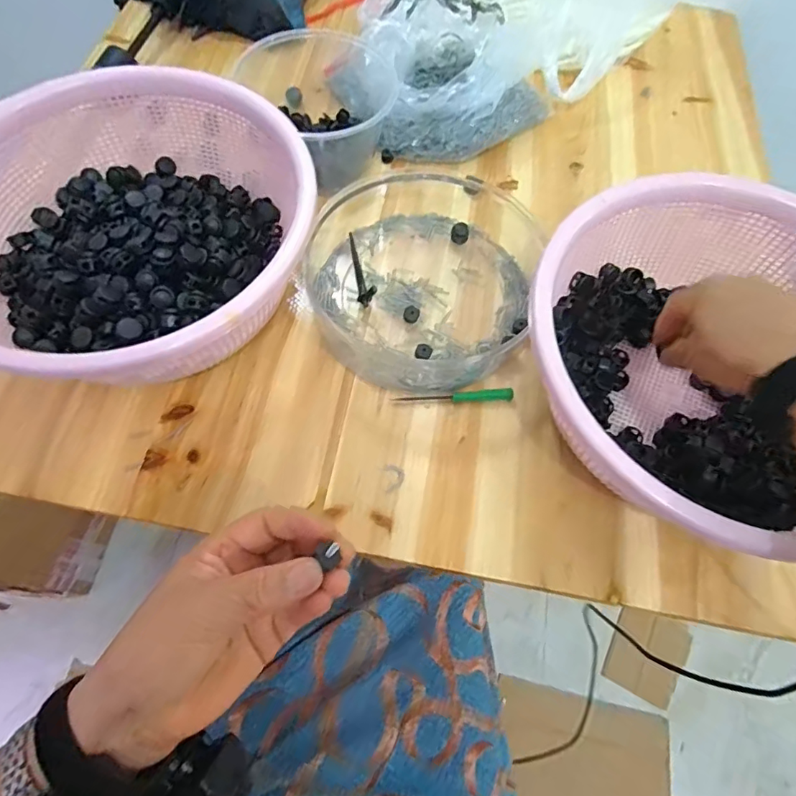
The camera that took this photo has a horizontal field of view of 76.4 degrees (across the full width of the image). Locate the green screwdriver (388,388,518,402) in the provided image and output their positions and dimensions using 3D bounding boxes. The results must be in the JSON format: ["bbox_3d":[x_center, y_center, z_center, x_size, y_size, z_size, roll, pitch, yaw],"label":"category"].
[{"bbox_3d":[0.046,0.000,0.408,0.096,0.009,0.009,-3,65,-4],"label":"green screwdriver"}]

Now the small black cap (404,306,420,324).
[{"bbox_3d":[0.012,-0.071,0.434,0.012,0.014,0.012,1,65,-2],"label":"small black cap"}]

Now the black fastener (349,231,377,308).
[{"bbox_3d":[-0.031,-0.119,0.449,0.016,0.018,0.083,-6,65,-6],"label":"black fastener"}]

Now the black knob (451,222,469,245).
[{"bbox_3d":[0.059,-0.155,0.473,0.017,0.019,0.013,10,65,2],"label":"black knob"}]

